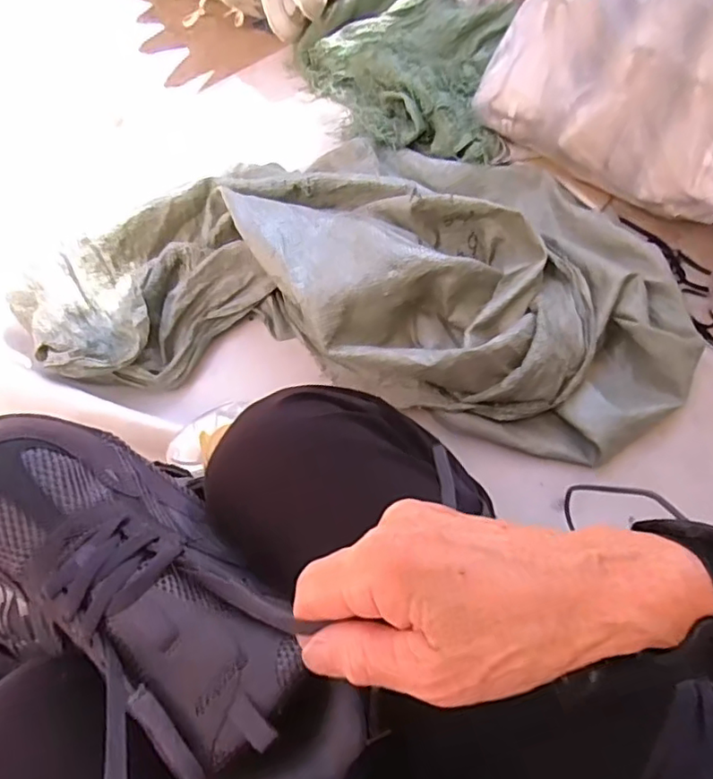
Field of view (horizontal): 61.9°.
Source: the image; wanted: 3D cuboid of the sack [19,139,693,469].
[{"bbox_3d":[0.022,-0.173,0.784,0.851,0.133,0.434,8,69,0],"label":"sack"}]

